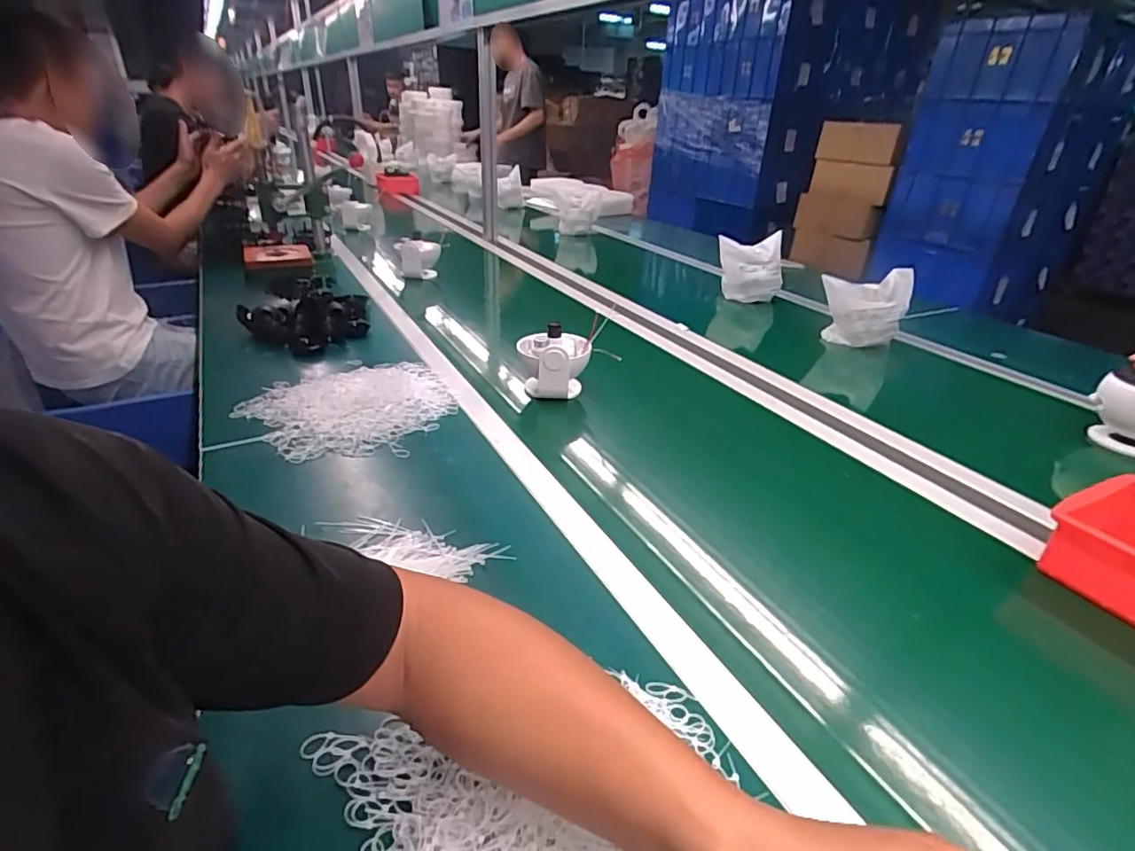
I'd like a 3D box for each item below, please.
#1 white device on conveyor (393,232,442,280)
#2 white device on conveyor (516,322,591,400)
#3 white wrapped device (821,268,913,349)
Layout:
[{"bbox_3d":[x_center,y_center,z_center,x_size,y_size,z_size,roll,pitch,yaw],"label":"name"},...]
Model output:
[{"bbox_3d":[-0.391,-0.431,1.509,0.113,0.103,0.079,18,33,26],"label":"white device on conveyor"},{"bbox_3d":[-0.023,-0.096,0.941,0.116,0.112,0.103,2,29,0],"label":"white device on conveyor"},{"bbox_3d":[0.608,-0.239,1.197,0.166,0.146,0.070,10,30,15],"label":"white wrapped device"}]

